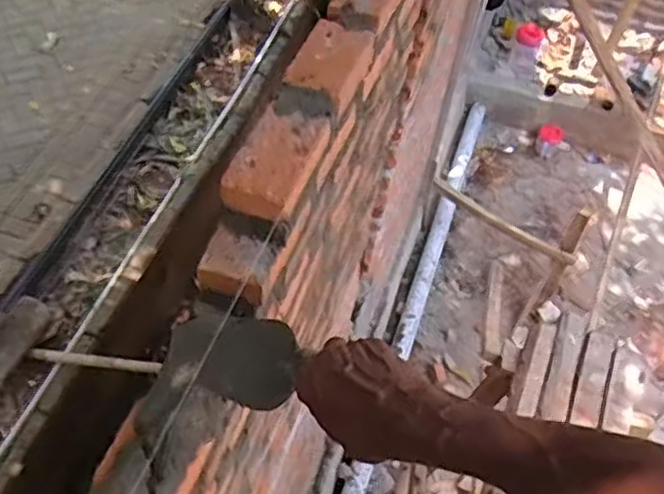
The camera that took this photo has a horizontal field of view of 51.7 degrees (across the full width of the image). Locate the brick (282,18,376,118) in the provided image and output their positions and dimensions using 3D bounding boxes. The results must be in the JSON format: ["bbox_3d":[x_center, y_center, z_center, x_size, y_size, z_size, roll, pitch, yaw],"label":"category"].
[{"bbox_3d":[-0.004,-0.239,0.903,0.084,0.043,0.159,19,52,9],"label":"brick"}]

